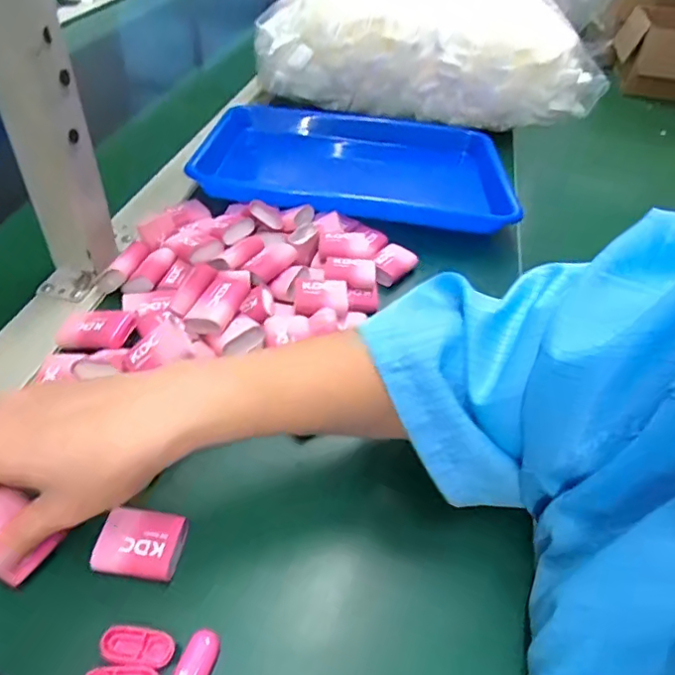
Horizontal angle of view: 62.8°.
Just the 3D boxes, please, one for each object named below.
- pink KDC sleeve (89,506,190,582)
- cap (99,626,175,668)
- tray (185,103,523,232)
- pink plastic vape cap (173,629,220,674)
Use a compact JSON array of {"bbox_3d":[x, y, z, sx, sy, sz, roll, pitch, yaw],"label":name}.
[{"bbox_3d":[-0.107,0.111,0.301,0.045,0.009,0.035,8,44,3],"label":"pink KDC sleeve"},{"bbox_3d":[-0.097,0.150,0.268,0.033,0.006,0.015,6,44,0],"label":"cap"},{"bbox_3d":[0.021,-0.209,0.633,0.328,0.041,0.250,6,44,1],"label":"tray"},{"bbox_3d":[-0.068,0.157,0.262,0.016,0.005,0.035,17,45,12],"label":"pink plastic vape cap"}]

